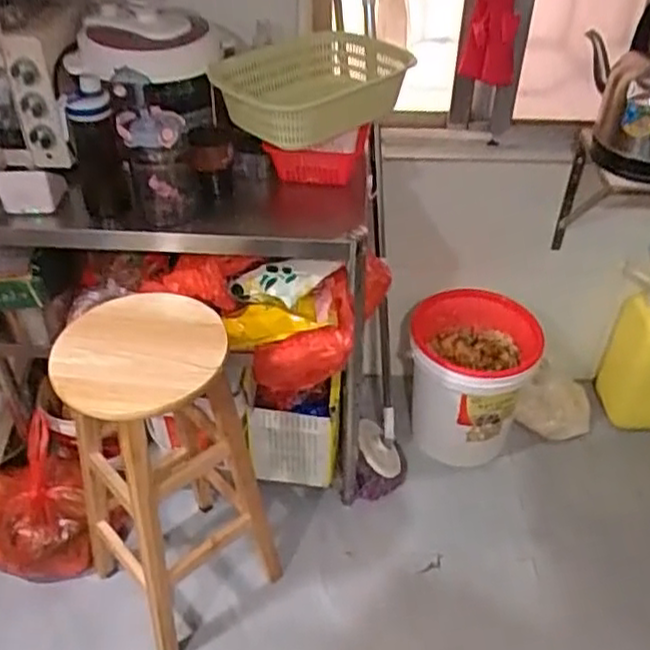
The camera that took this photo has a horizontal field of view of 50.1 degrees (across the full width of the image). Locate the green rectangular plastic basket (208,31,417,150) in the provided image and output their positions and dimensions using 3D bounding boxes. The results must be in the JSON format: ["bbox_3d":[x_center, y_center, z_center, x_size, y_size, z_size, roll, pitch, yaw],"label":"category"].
[{"bbox_3d":[-0.026,-0.431,1.288,0.354,0.104,0.304,3,41,3],"label":"green rectangular plastic basket"}]

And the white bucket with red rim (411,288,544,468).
[{"bbox_3d":[0.374,0.128,1.785,0.300,0.325,0.315,0,41,0],"label":"white bucket with red rim"}]

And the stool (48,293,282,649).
[{"bbox_3d":[-0.300,0.299,1.337,0.320,0.652,0.319,-24,46,-25],"label":"stool"}]

